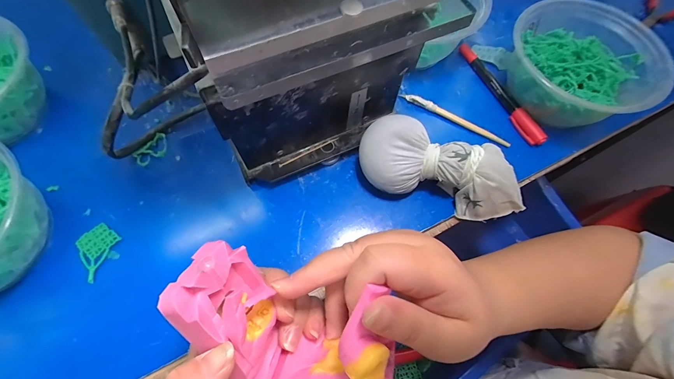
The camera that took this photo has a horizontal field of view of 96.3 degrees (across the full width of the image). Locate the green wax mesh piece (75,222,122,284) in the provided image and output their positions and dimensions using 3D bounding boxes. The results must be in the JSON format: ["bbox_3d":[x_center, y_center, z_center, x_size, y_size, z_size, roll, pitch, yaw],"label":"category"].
[{"bbox_3d":[-0.199,0.050,0.249,0.034,0.005,0.037,34,70,11],"label":"green wax mesh piece"}]

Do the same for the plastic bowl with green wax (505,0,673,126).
[{"bbox_3d":[0.232,-0.116,0.299,0.139,0.066,0.129,1,67,-2],"label":"plastic bowl with green wax"}]

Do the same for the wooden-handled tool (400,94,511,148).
[{"bbox_3d":[0.120,-0.073,0.308,0.116,0.008,0.008,29,69,10],"label":"wooden-handled tool"}]

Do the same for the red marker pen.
[{"bbox_3d":[0.171,-0.105,0.320,0.012,0.016,0.140,-19,69,-10],"label":"red marker pen"}]

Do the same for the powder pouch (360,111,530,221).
[{"bbox_3d":[0.093,-0.015,0.260,0.150,0.051,0.056,16,67,4],"label":"powder pouch"}]

